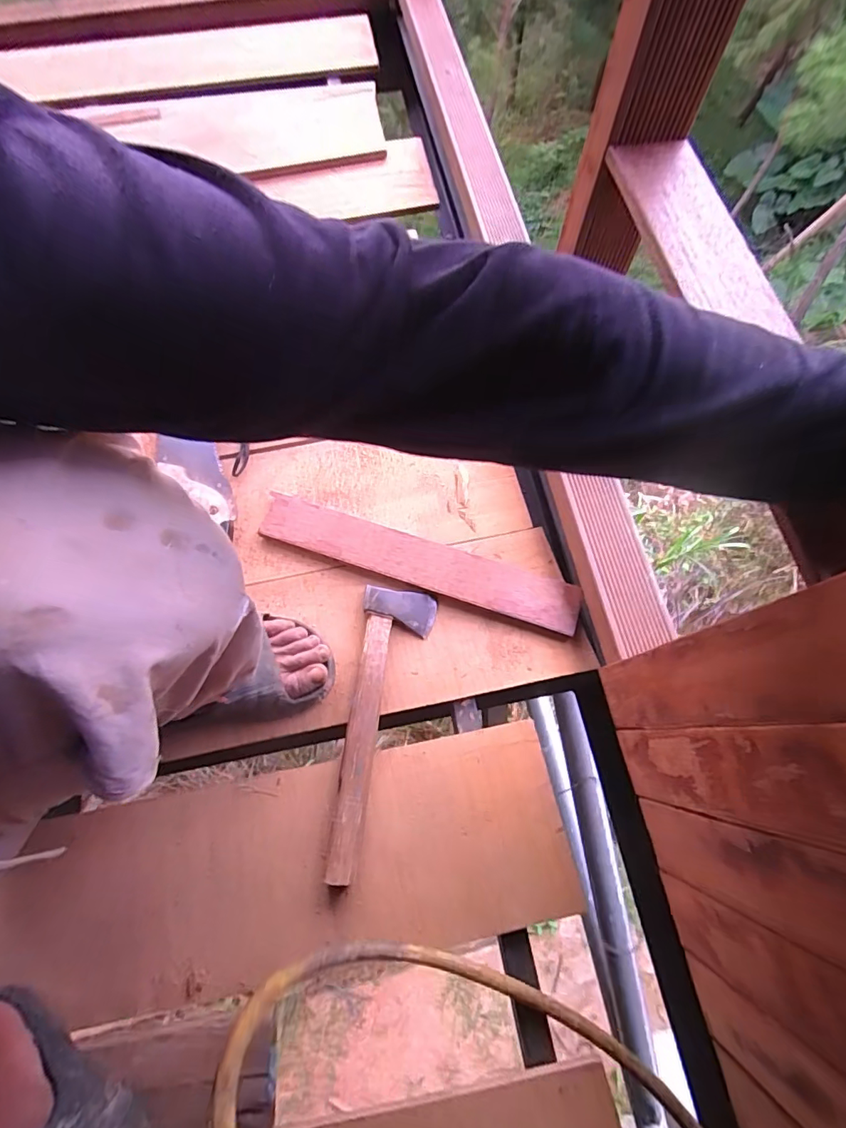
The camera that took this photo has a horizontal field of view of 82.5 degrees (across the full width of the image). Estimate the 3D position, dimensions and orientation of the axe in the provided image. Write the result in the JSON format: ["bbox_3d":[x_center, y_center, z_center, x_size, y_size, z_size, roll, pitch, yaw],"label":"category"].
[{"bbox_3d":[-0.043,0.177,0.536,0.080,0.027,0.304,5,70,4],"label":"axe"}]

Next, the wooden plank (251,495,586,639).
[{"bbox_3d":[-0.010,-0.004,0.606,0.405,0.019,0.065,18,72,9],"label":"wooden plank"}]

